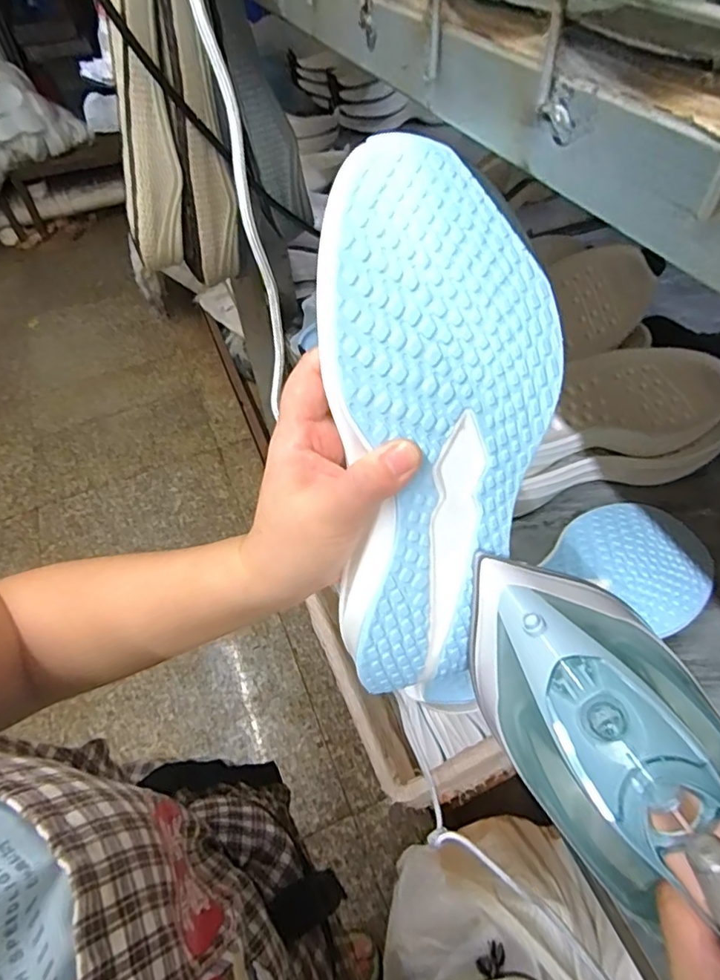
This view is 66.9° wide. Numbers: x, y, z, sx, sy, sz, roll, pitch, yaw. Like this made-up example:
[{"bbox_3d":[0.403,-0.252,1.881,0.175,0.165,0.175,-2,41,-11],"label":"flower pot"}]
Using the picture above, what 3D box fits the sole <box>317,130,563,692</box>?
[{"bbox_3d":[0.032,-0.019,0.259,0.104,0.248,0.035,-9,19,-19],"label":"sole"}]

